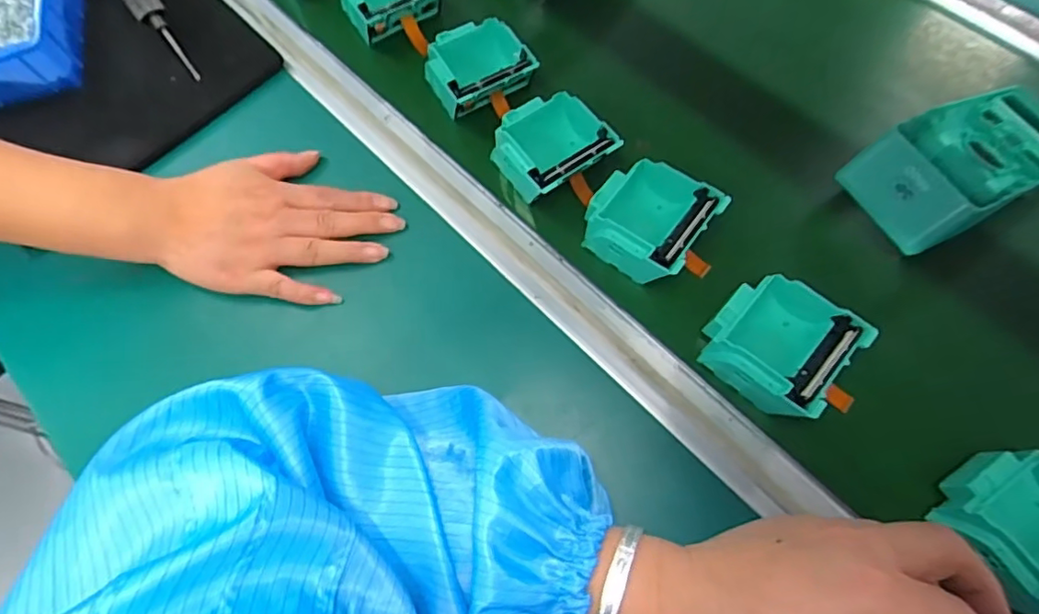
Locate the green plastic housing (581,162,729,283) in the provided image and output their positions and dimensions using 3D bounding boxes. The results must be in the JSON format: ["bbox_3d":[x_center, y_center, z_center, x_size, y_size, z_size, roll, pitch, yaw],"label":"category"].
[{"bbox_3d":[0.090,-0.062,0.409,0.078,0.040,0.074,37,74,17],"label":"green plastic housing"}]

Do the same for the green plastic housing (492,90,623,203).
[{"bbox_3d":[0.021,-0.119,0.440,0.084,0.036,0.078,-33,69,-11],"label":"green plastic housing"}]

